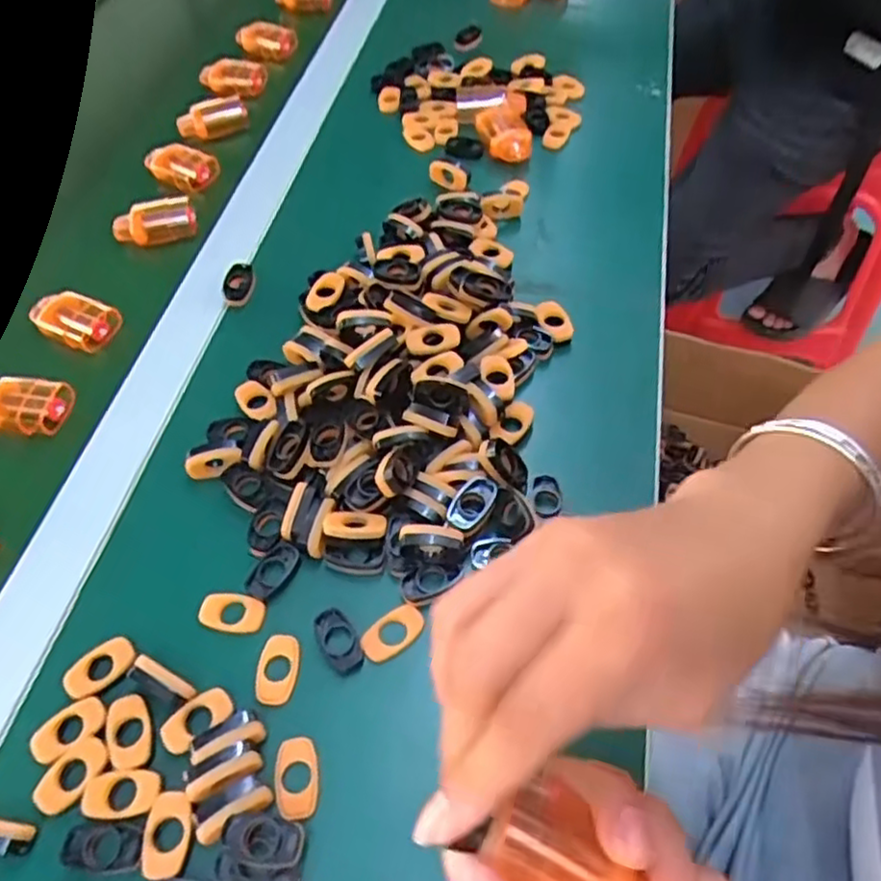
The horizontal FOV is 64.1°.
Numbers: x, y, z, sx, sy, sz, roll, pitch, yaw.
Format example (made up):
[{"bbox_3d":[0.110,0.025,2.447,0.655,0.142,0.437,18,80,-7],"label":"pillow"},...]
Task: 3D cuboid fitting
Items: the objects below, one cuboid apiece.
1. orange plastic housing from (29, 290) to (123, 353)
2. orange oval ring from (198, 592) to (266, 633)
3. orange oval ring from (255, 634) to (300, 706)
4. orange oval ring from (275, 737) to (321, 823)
[{"bbox_3d":[-0.255,-0.083,0.487,0.063,0.017,0.035,20,59,17],"label":"orange plastic housing"},{"bbox_3d":[-0.107,0.088,0.362,0.033,0.007,0.019,2,55,5],"label":"orange oval ring"},{"bbox_3d":[-0.079,0.111,0.342,0.020,0.004,0.033,1,55,4],"label":"orange oval ring"},{"bbox_3d":[-0.064,0.151,0.314,0.019,0.005,0.033,-9,55,-3],"label":"orange oval ring"}]

